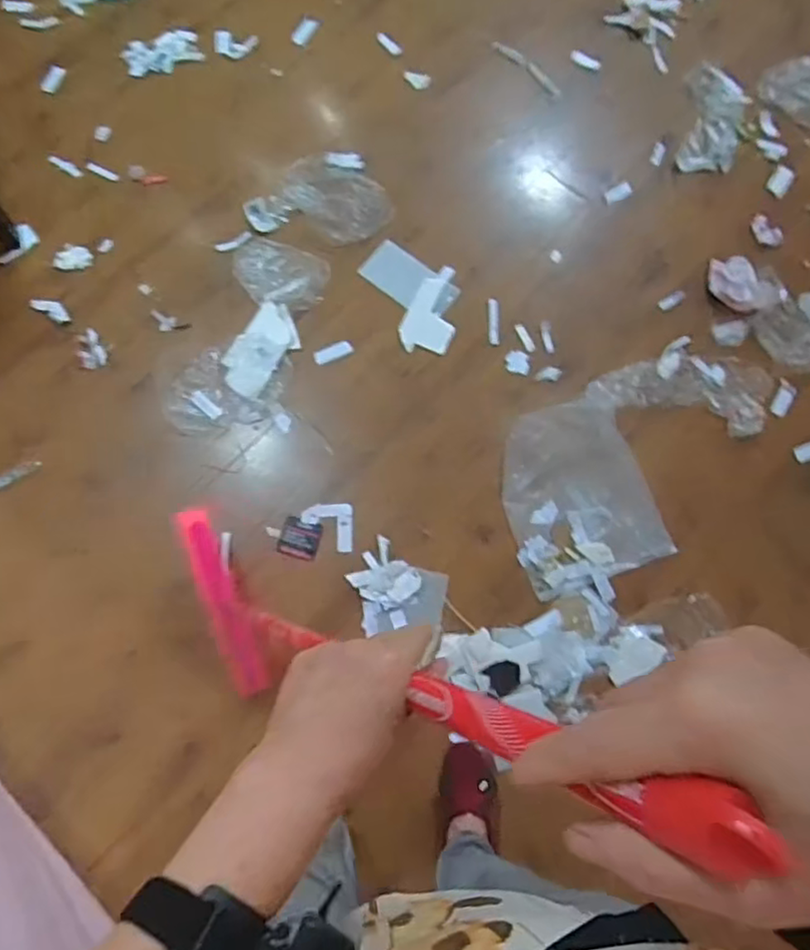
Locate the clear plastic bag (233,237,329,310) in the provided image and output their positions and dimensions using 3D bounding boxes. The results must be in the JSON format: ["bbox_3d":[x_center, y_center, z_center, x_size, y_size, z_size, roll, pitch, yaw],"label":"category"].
[{"bbox_3d":[-0.255,-0.422,1.346,0.197,0.034,0.148,14,76,2],"label":"clear plastic bag"}]

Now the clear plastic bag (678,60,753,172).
[{"bbox_3d":[0.707,-0.807,1.497,0.139,0.095,0.232,10,76,1],"label":"clear plastic bag"}]

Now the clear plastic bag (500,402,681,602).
[{"bbox_3d":[0.329,0.034,1.274,0.279,0.027,0.340,-20,77,-6],"label":"clear plastic bag"}]

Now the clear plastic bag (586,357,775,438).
[{"bbox_3d":[0.562,-0.178,1.338,0.367,0.023,0.164,12,76,1],"label":"clear plastic bag"}]

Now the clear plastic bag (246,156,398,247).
[{"bbox_3d":[-0.179,-0.584,1.393,0.292,0.030,0.169,13,76,1],"label":"clear plastic bag"}]

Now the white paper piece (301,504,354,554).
[{"bbox_3d":[-0.147,0.100,1.243,0.098,0.015,0.090,1,78,3],"label":"white paper piece"}]

